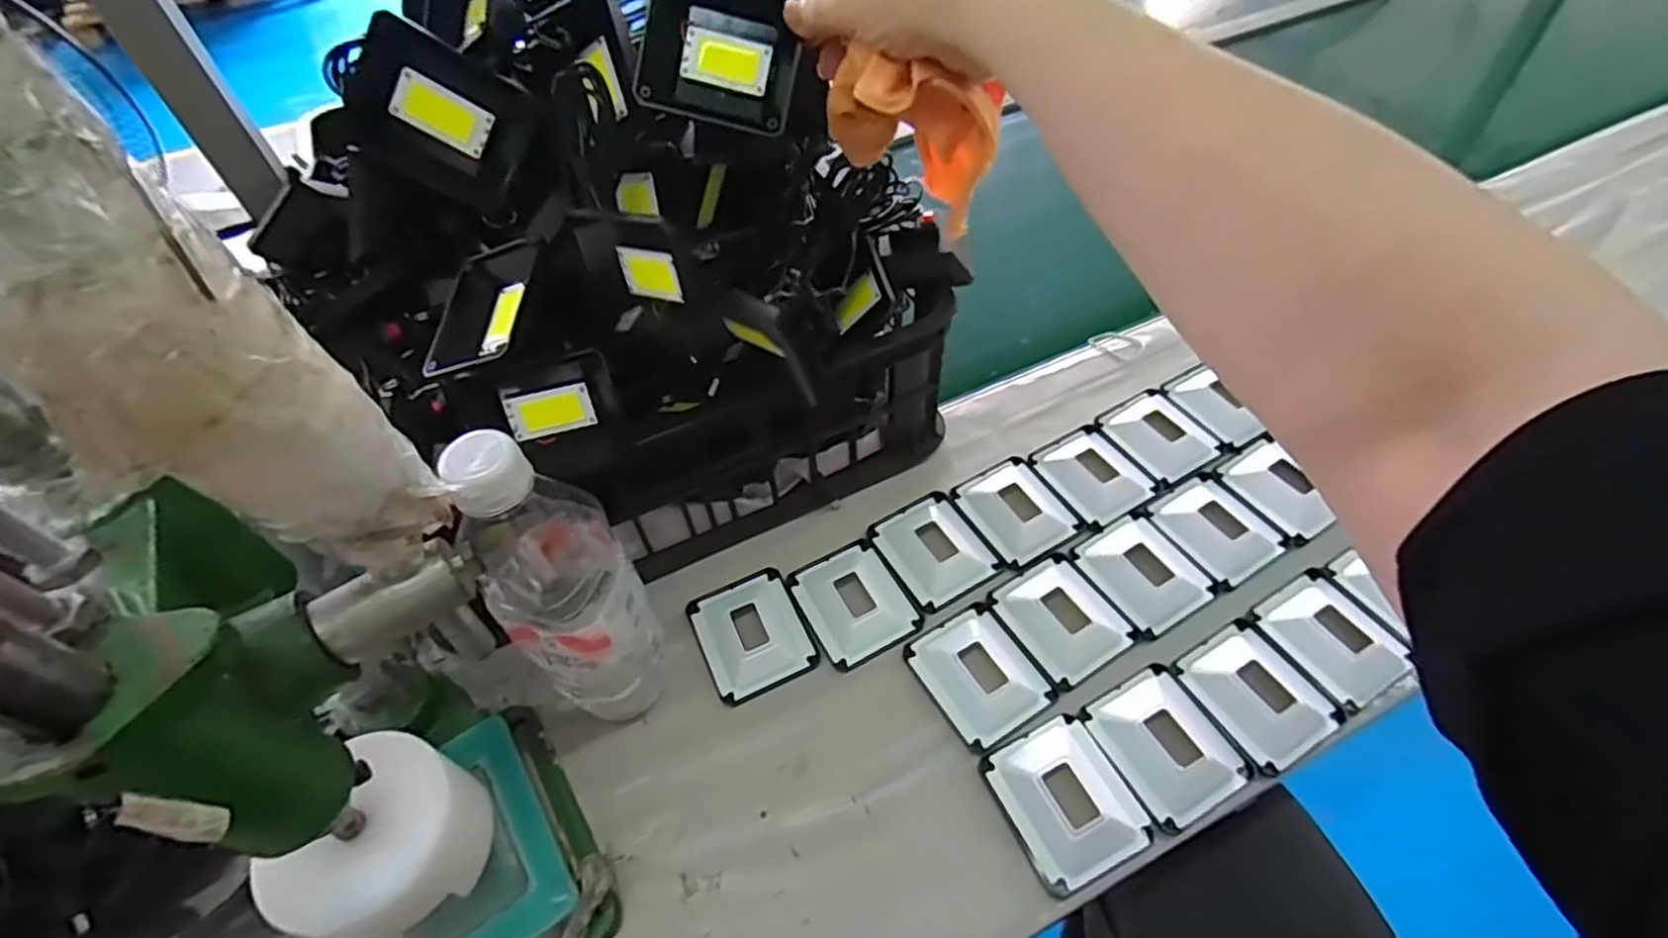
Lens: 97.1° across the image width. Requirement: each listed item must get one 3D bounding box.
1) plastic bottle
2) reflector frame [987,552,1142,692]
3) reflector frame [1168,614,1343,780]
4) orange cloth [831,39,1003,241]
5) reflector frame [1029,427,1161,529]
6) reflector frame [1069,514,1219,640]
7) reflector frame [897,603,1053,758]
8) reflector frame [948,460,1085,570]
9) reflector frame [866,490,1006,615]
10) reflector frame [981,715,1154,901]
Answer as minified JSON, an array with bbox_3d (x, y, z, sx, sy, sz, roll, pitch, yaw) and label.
[{"bbox_3d":[-0.140,0.063,0.386,0.073,0.224,0.074,-32,58,-20],"label":"plastic bottle"},{"bbox_3d":[0.149,0.095,0.481,0.067,0.015,0.078,-26,56,-16],"label":"reflector frame"},{"bbox_3d":[0.259,0.132,0.446,0.068,0.014,0.077,-25,56,-16],"label":"reflector frame"},{"bbox_3d":[0.037,-0.156,0.351,0.078,0.074,0.028,9,54,10],"label":"orange cloth"},{"bbox_3d":[0.196,-0.001,0.550,0.066,0.013,0.079,-25,56,-16],"label":"reflector frame"},{"bbox_3d":[0.210,0.066,0.498,0.068,0.015,0.079,-26,56,-16],"label":"reflector frame"},{"bbox_3d":[0.091,0.125,0.460,0.067,0.013,0.079,-26,56,-17],"label":"reflector frame"},{"bbox_3d":[0.132,0.026,0.535,0.068,0.012,0.080,-25,55,-15],"label":"reflector frame"},{"bbox_3d":[0.071,0.053,0.519,0.069,0.011,0.081,-26,56,-16],"label":"reflector frame"},{"bbox_3d":[0.130,0.182,0.410,0.068,0.015,0.080,-22,55,-13],"label":"reflector frame"}]

